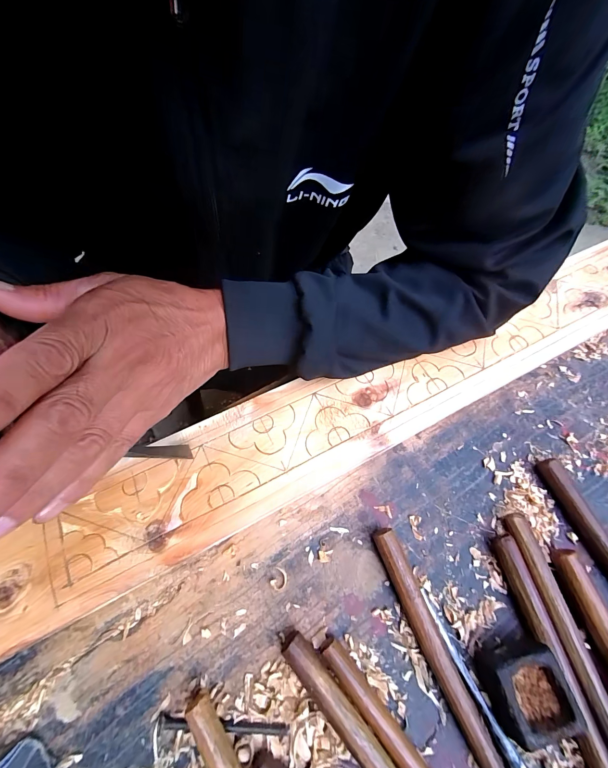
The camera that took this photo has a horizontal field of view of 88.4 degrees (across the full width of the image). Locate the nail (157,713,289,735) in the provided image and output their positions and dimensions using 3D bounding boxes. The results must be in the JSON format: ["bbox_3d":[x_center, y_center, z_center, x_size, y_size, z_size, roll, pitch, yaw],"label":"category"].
[{"bbox_3d":[-0.055,0.232,0.212,0.088,0.008,0.011,1,65,-1],"label":"nail"}]

